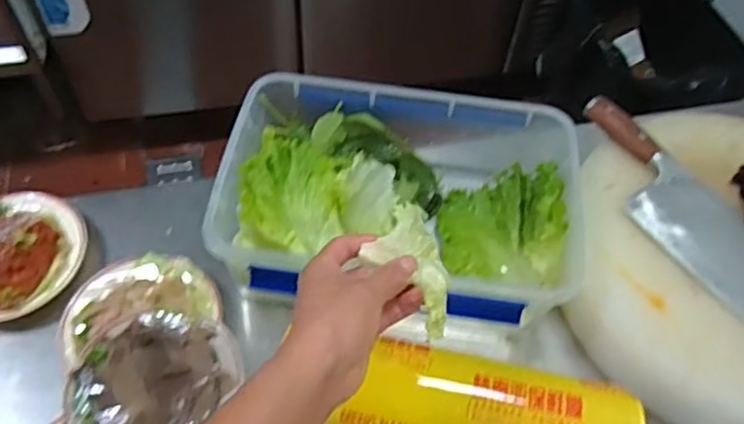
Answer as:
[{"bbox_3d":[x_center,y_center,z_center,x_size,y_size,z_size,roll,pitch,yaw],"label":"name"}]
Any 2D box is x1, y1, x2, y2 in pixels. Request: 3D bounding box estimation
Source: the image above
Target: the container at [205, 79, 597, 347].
[{"bbox_3d":[0.029,-0.004,0.715,0.369,0.119,0.246,8,54,2],"label":"container"}]

